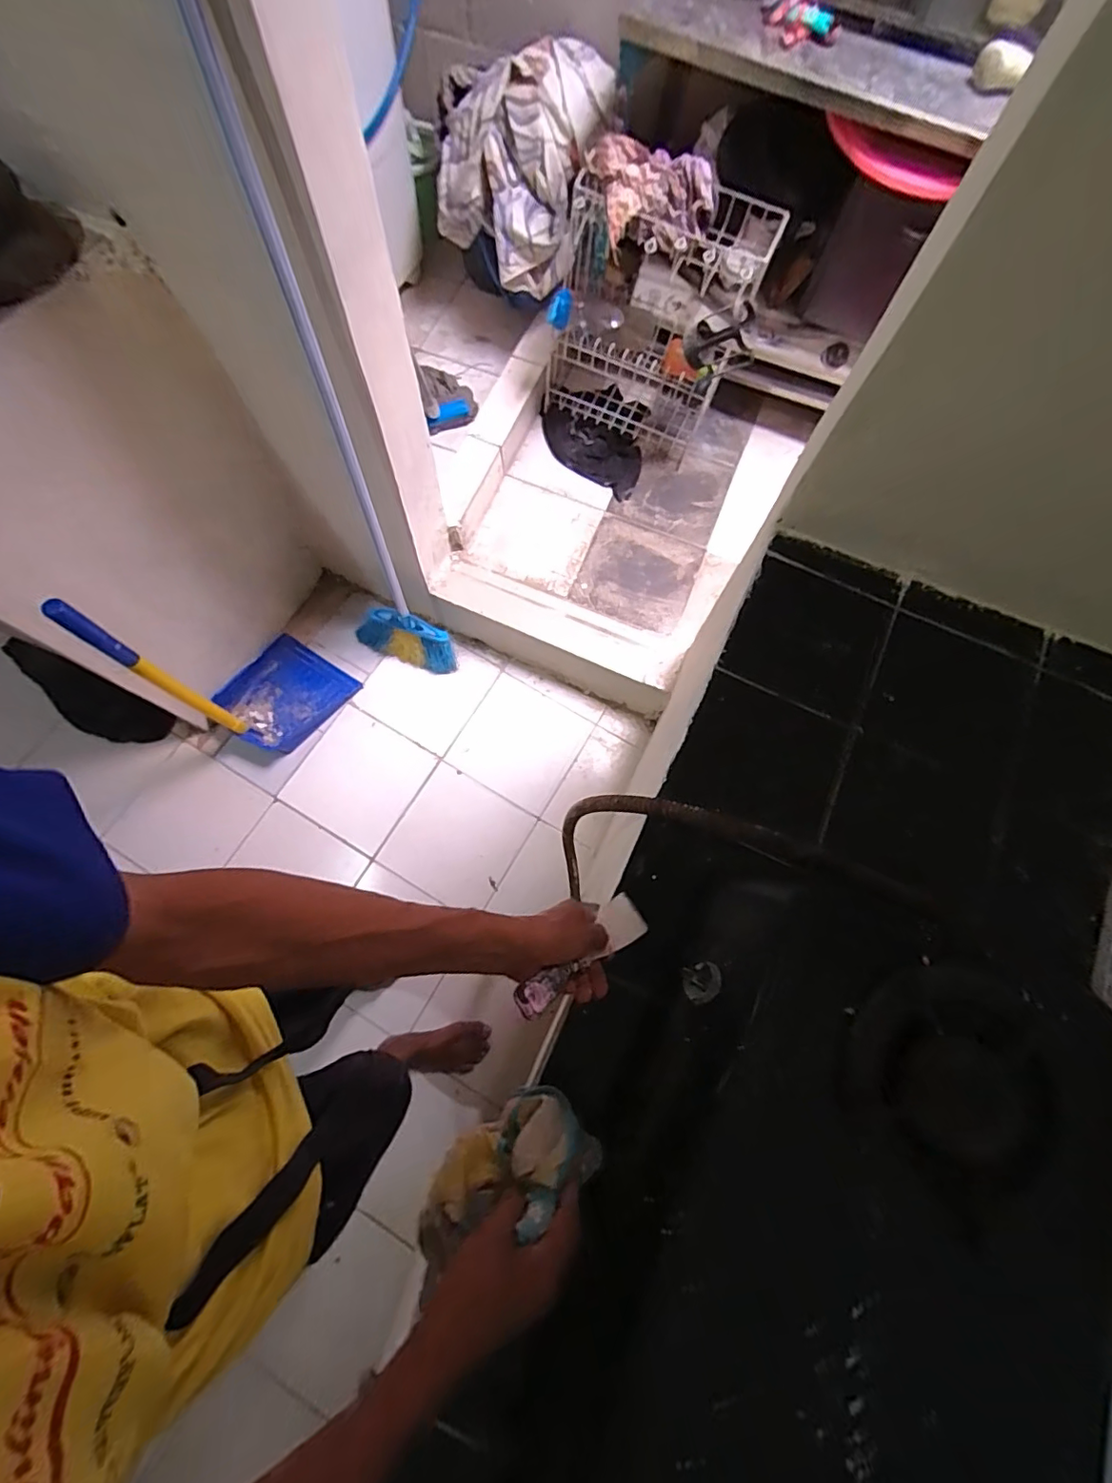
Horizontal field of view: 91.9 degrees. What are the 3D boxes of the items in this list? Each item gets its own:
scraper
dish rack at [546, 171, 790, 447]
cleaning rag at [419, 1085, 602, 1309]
[{"bbox_3d":[0.028,0.204,0.532,0.015,0.209,0.046,-36,73,32],"label":"scraper"},{"bbox_3d":[0.242,-1.069,1.358,0.471,0.506,0.329,20,73,4],"label":"dish rack"},{"bbox_3d":[-0.050,0.380,0.467,0.166,0.081,0.078,-22,75,-8],"label":"cleaning rag"}]

